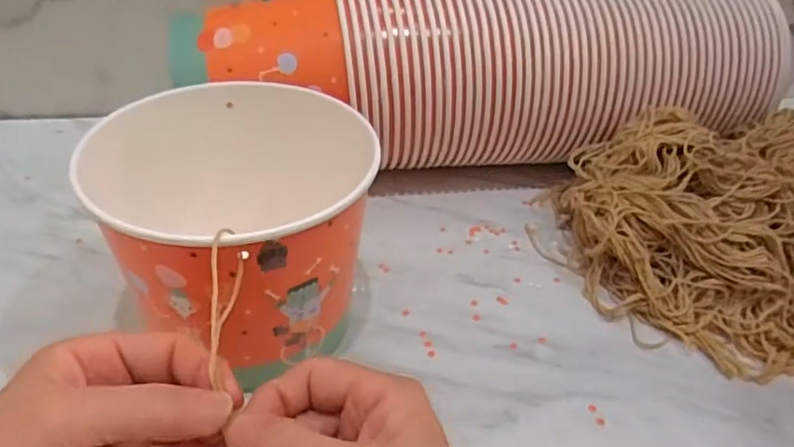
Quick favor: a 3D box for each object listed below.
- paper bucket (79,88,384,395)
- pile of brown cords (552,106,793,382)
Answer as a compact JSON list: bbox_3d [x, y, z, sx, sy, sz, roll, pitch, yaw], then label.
[{"bbox_3d":[-0.103,0.010,0.377,0.164,0.135,0.137,31,45,29],"label":"paper bucket"},{"bbox_3d":[0.295,-0.004,0.463,0.285,0.098,0.271,3,39,-2],"label":"pile of brown cords"}]

